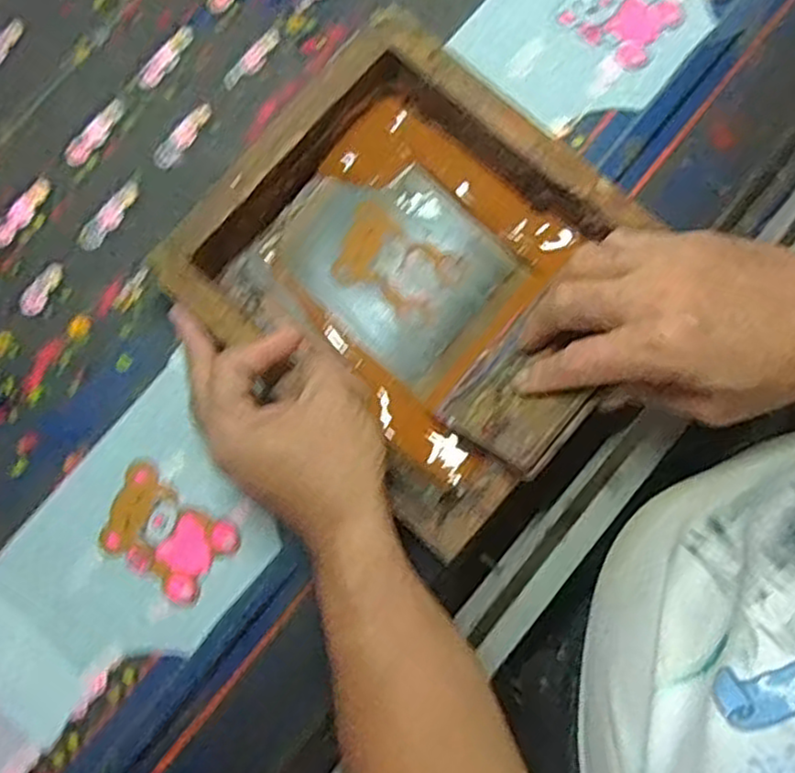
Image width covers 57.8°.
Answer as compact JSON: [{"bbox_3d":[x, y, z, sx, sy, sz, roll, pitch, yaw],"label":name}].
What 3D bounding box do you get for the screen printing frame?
[{"bbox_3d":[0.014,-0.074,0.464,0.258,0.049,0.234,42,83,8],"label":"screen printing frame"}]

